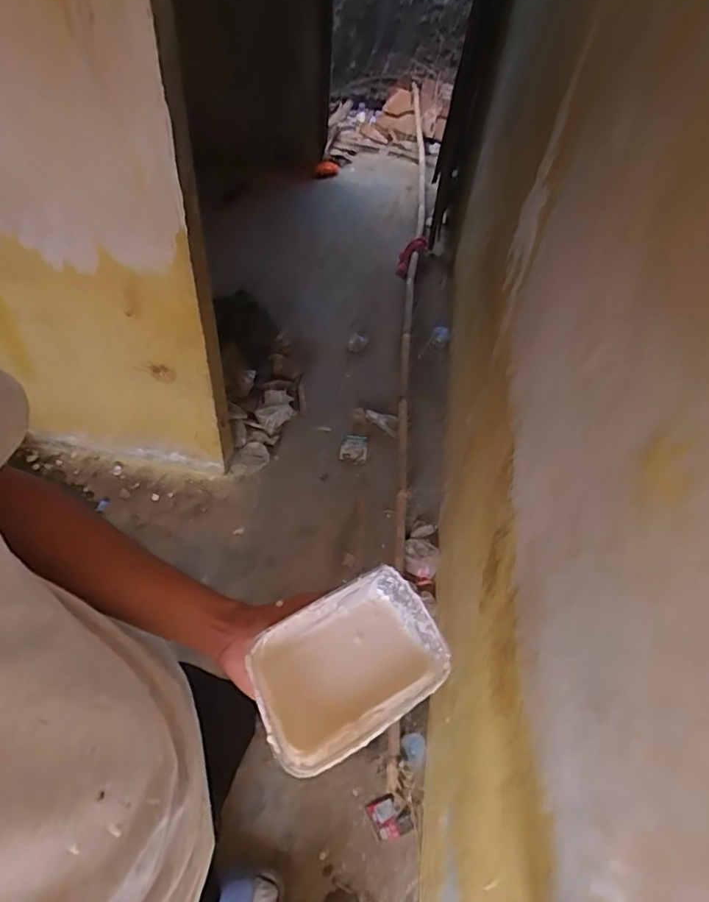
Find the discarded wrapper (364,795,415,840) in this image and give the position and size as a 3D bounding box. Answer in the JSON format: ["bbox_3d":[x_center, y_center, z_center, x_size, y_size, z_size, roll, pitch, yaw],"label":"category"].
[{"bbox_3d":[0.081,0.835,1.248,0.086,0.007,0.082,-16,53,-20],"label":"discarded wrapper"}]

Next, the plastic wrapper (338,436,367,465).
[{"bbox_3d":[-0.002,-0.006,1.951,0.097,0.016,0.115,12,49,3],"label":"plastic wrapper"}]

